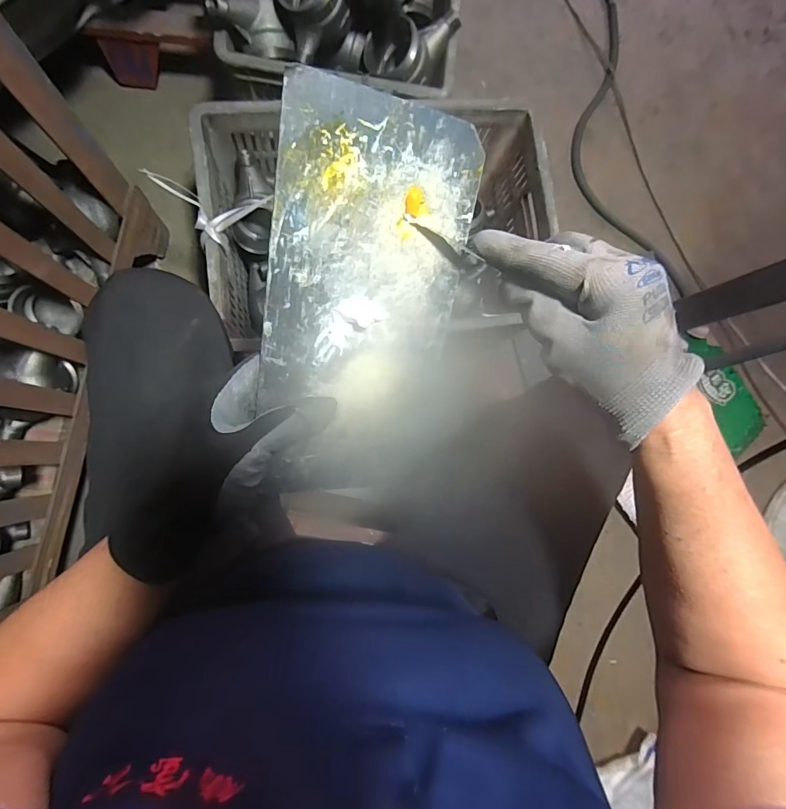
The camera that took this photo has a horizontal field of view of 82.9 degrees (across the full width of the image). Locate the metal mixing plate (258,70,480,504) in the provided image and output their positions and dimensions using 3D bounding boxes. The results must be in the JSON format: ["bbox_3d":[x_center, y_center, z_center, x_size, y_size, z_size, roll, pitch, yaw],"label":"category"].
[{"bbox_3d":[-0.017,-0.049,0.271,0.116,0.005,0.234,0,113,-25],"label":"metal mixing plate"}]

